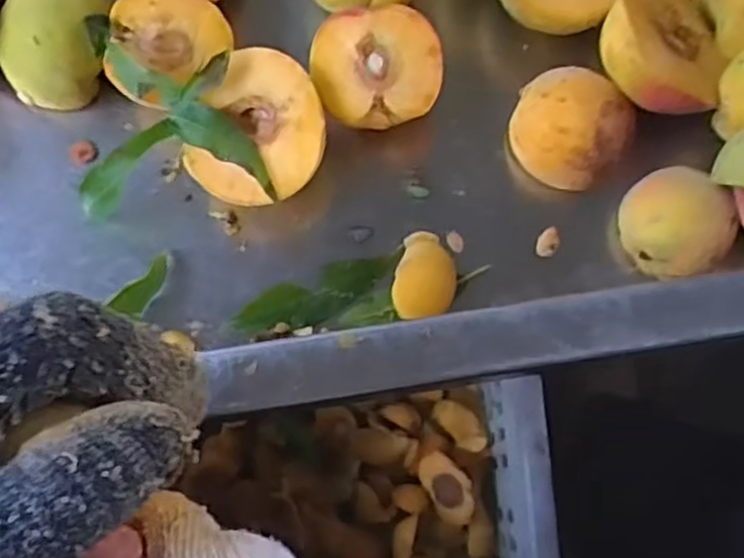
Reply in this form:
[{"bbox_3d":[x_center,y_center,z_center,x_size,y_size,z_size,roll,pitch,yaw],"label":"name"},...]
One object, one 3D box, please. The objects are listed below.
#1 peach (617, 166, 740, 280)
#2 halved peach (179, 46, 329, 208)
[{"bbox_3d":[0.137,-0.025,0.335,0.040,0.037,0.049,-43,78,-10],"label":"peach"},{"bbox_3d":[-0.050,-0.063,0.348,0.056,0.043,0.066,32,77,9],"label":"halved peach"}]

